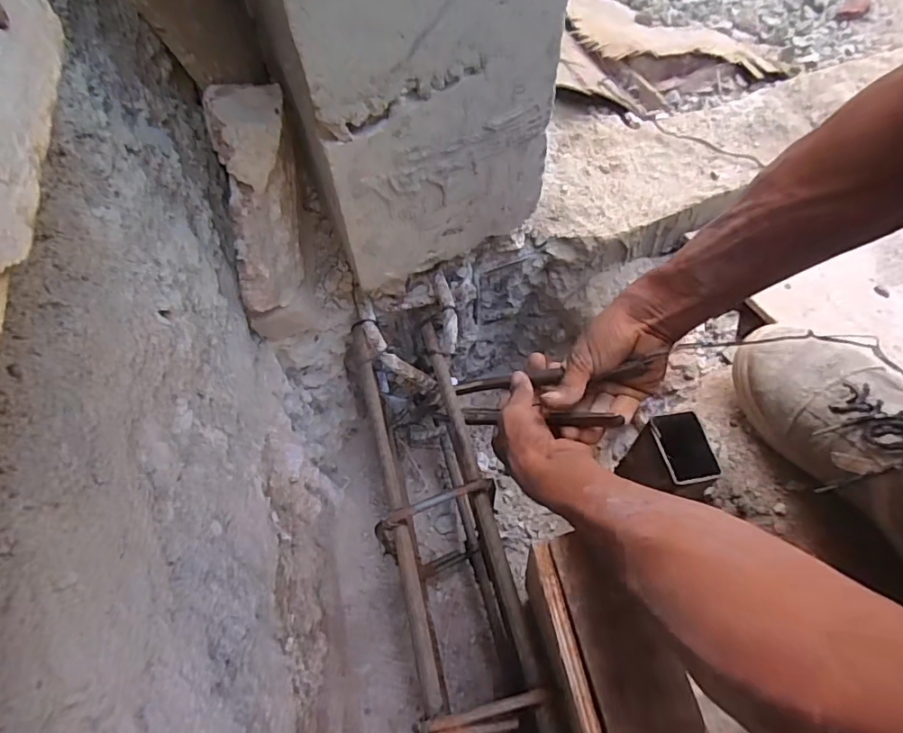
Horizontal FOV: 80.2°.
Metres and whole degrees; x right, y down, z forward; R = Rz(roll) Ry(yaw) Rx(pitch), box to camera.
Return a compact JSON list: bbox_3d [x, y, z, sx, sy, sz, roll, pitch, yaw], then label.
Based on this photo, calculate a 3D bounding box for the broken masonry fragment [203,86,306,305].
[{"bbox_3d":[-0.170,-0.143,0.470,0.061,0.185,0.056,0,25,2],"label":"broken masonry fragment"}]

